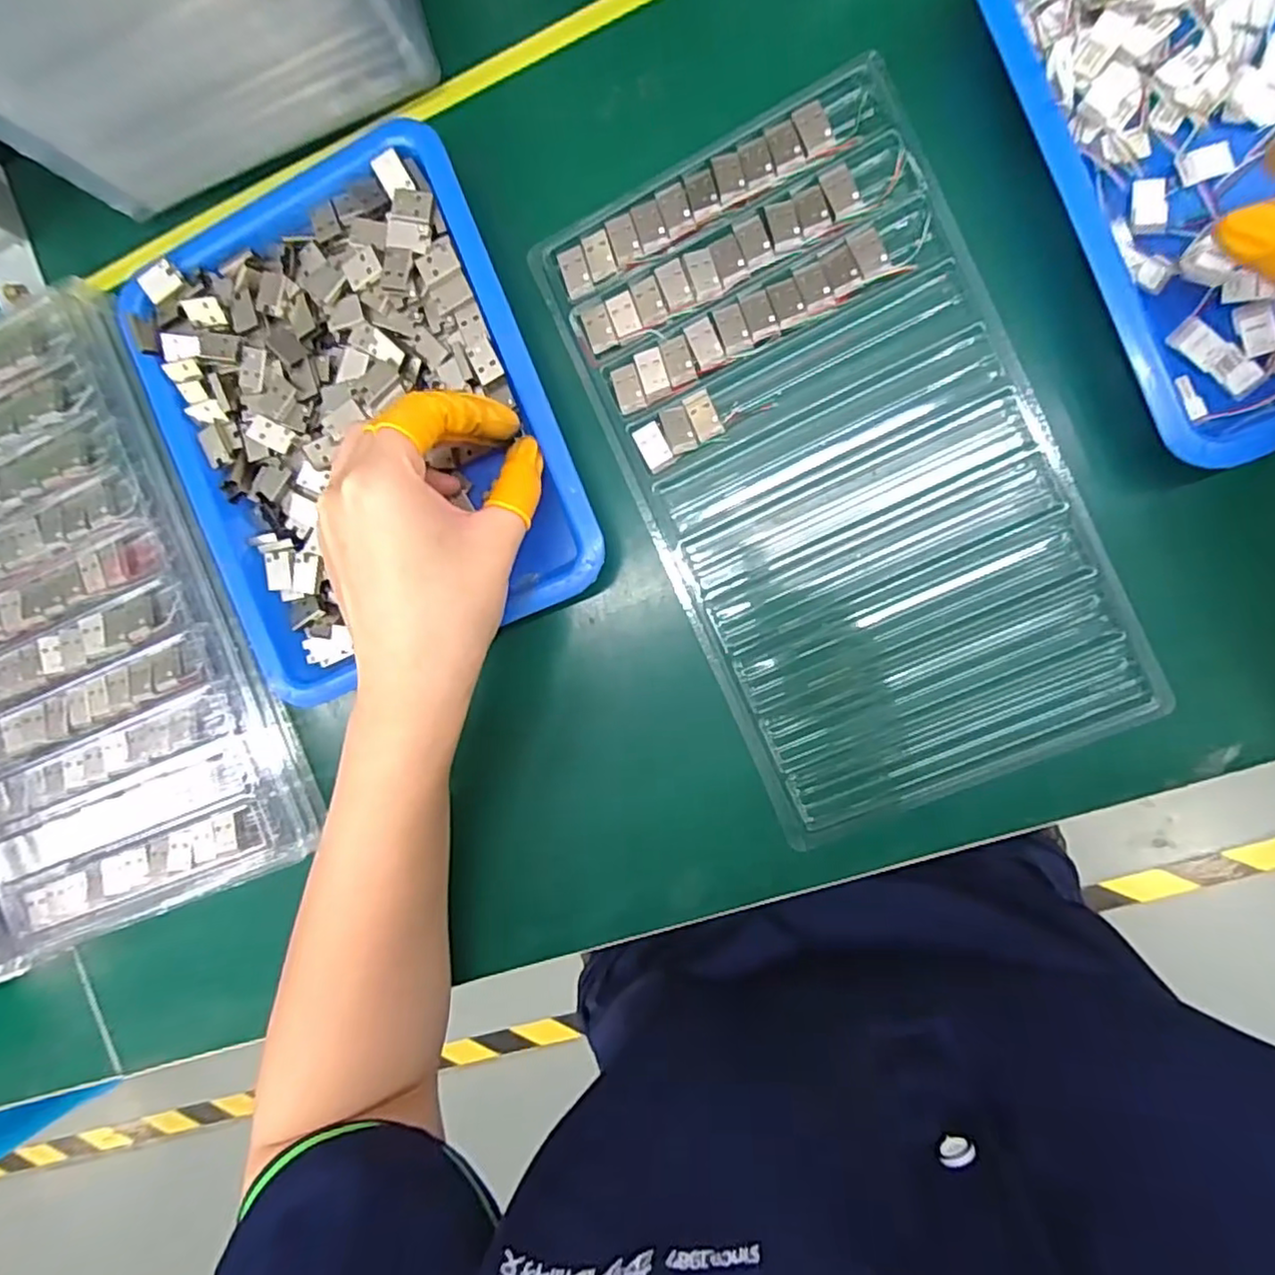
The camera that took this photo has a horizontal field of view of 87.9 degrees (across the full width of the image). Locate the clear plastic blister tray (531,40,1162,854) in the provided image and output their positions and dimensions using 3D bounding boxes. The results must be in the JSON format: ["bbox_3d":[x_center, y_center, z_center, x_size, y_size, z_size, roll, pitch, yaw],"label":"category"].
[{"bbox_3d":[0.085,-0.070,0.279,0.161,0.019,0.289,-24,93,5],"label":"clear plastic blister tray"}]

